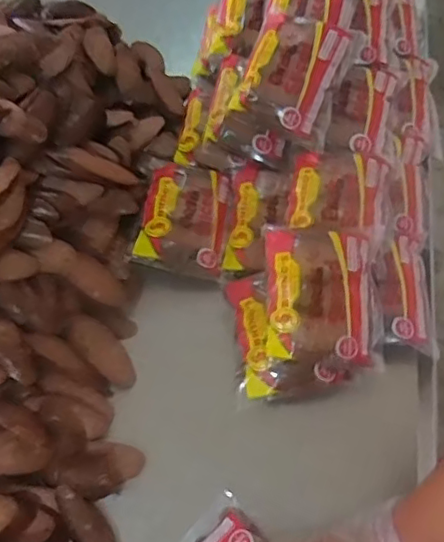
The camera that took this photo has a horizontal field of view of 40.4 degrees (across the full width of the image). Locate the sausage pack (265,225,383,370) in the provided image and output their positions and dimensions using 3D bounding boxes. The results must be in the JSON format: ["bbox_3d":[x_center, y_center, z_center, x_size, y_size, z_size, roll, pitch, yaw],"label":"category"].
[{"bbox_3d":[0.099,0.026,0.593,0.106,0.027,0.133,1,85,-4],"label":"sausage pack"}]

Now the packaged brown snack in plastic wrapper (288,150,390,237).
[{"bbox_3d":[0.123,-0.077,0.650,0.100,0.046,0.104,9,65,7],"label":"packaged brown snack in plastic wrapper"}]

